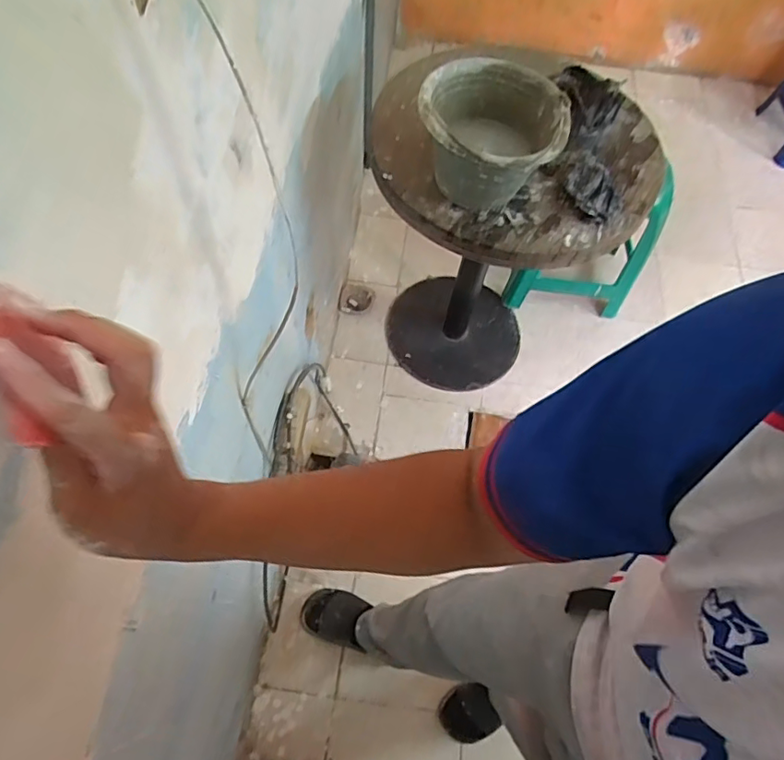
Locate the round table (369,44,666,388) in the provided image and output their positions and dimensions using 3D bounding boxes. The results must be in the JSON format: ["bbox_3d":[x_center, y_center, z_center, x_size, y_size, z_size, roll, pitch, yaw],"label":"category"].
[{"bbox_3d":[0.216,-0.304,1.427,0.562,0.805,0.512,1,63,-3],"label":"round table"}]

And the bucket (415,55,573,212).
[{"bbox_3d":[0.170,-0.424,0.982,0.248,0.155,0.251,5,63,-1],"label":"bucket"}]

